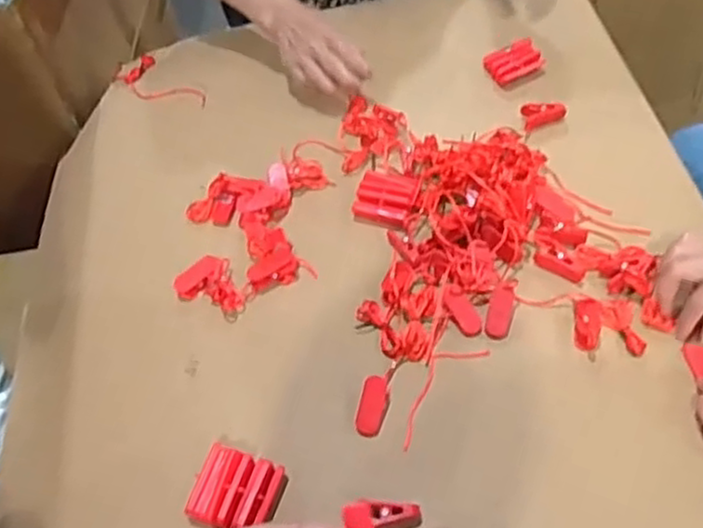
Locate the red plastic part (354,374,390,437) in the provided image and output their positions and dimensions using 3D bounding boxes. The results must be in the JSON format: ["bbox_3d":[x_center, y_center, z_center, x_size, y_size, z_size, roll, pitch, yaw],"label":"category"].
[{"bbox_3d":[0.018,0.121,0.598,0.022,0.010,0.049,11,78,13],"label":"red plastic part"}]

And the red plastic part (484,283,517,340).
[{"bbox_3d":[0.136,0.044,0.642,0.023,0.008,0.050,13,86,14],"label":"red plastic part"}]

